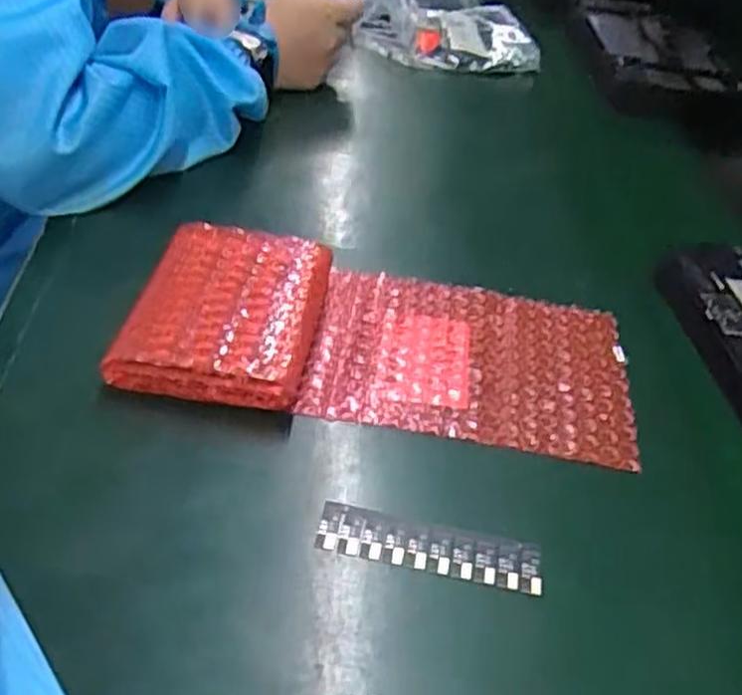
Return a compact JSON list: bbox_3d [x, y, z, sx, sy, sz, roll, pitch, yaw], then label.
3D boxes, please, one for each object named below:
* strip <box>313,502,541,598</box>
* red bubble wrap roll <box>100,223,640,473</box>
[{"bbox_3d":[0.026,0.087,0.342,0.099,0.004,0.024,10,42,4],"label":"strip"},{"bbox_3d":[0.008,-0.008,0.428,0.268,0.027,0.123,7,42,1],"label":"red bubble wrap roll"}]

